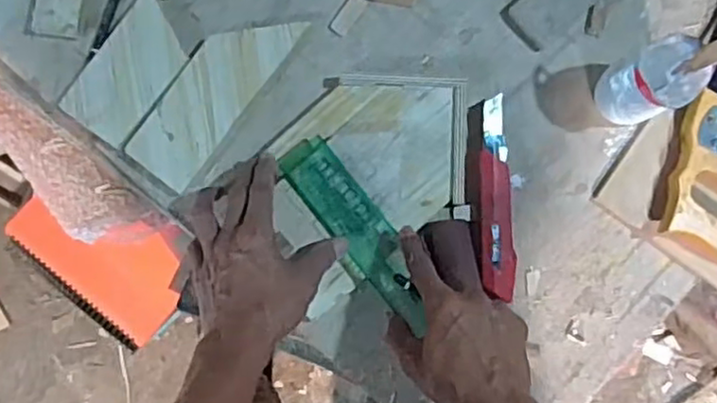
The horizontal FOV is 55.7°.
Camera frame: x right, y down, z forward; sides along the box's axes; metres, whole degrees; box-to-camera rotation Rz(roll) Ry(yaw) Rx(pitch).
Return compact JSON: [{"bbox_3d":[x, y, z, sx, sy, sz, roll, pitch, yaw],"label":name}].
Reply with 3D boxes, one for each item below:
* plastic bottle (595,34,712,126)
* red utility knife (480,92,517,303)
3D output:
[{"bbox_3d":[0.246,-0.099,0.586,0.064,0.095,0.057,-20,87,-4],"label":"plastic bottle"},{"bbox_3d":[0.124,-0.006,0.612,0.030,0.021,0.176,-3,81,0],"label":"red utility knife"}]

